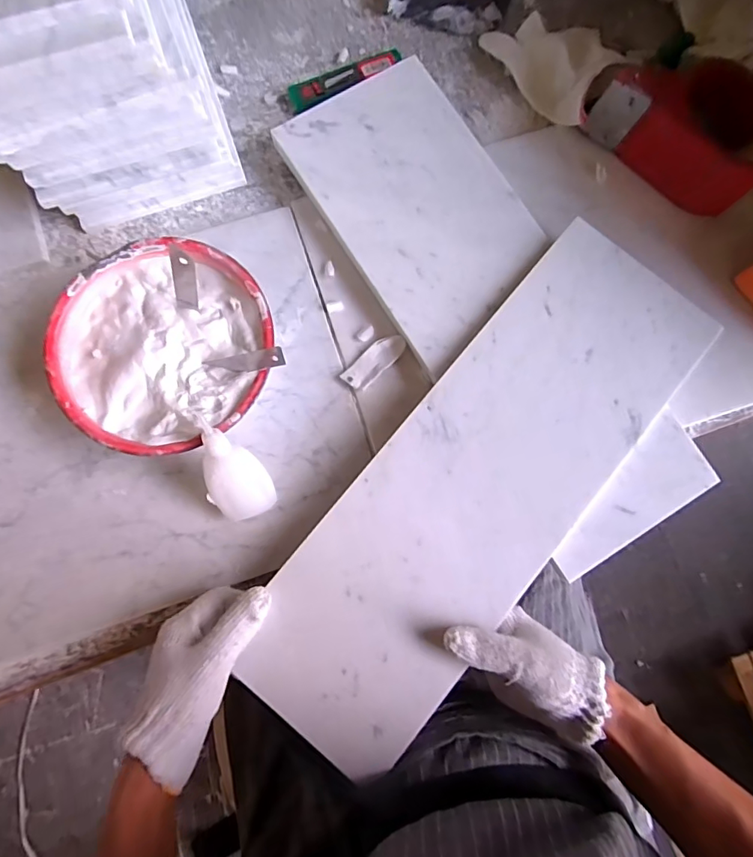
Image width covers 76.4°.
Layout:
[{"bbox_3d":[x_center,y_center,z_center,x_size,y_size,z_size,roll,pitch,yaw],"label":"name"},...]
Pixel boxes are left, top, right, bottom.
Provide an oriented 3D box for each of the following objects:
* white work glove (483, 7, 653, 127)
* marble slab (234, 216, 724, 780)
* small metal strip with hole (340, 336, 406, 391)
[{"bbox_3d":[0.168,-0.353,0.449,0.070,0.046,0.138,-39,82,-7],"label":"white work glove"},{"bbox_3d":[0.087,0.039,0.376,0.153,0.014,0.447,40,82,7],"label":"marble slab"},{"bbox_3d":[-0.001,-0.058,0.414,0.060,0.005,0.023,-44,82,-7],"label":"small metal strip with hole"}]

